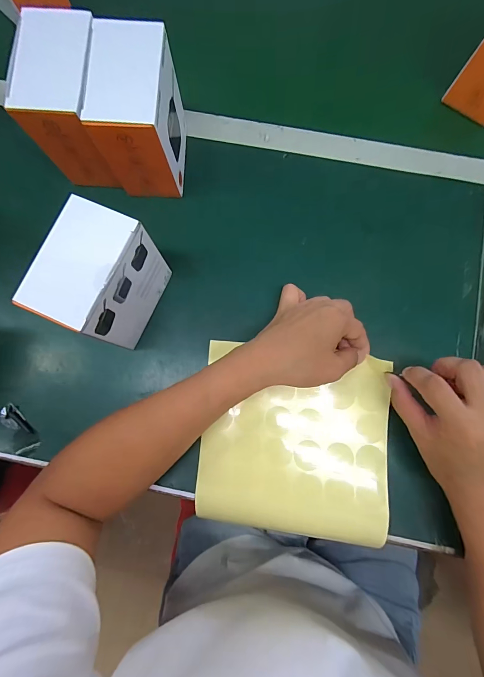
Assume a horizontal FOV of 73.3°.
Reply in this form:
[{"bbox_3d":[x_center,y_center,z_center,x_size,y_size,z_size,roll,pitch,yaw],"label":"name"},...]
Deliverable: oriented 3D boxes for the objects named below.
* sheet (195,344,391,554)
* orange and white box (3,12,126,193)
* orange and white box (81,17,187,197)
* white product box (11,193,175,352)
[{"bbox_3d":[0.054,0.105,0.335,0.187,0.009,0.178,6,82,4],"label":"sheet"},{"bbox_3d":[-0.163,-0.234,0.331,0.065,0.117,0.115,3,82,1],"label":"orange and white box"},{"bbox_3d":[-0.099,-0.217,0.333,0.068,0.119,0.099,4,82,1],"label":"orange and white box"},{"bbox_3d":[-0.126,-0.052,0.308,0.062,0.118,0.097,25,83,4],"label":"white product box"}]

